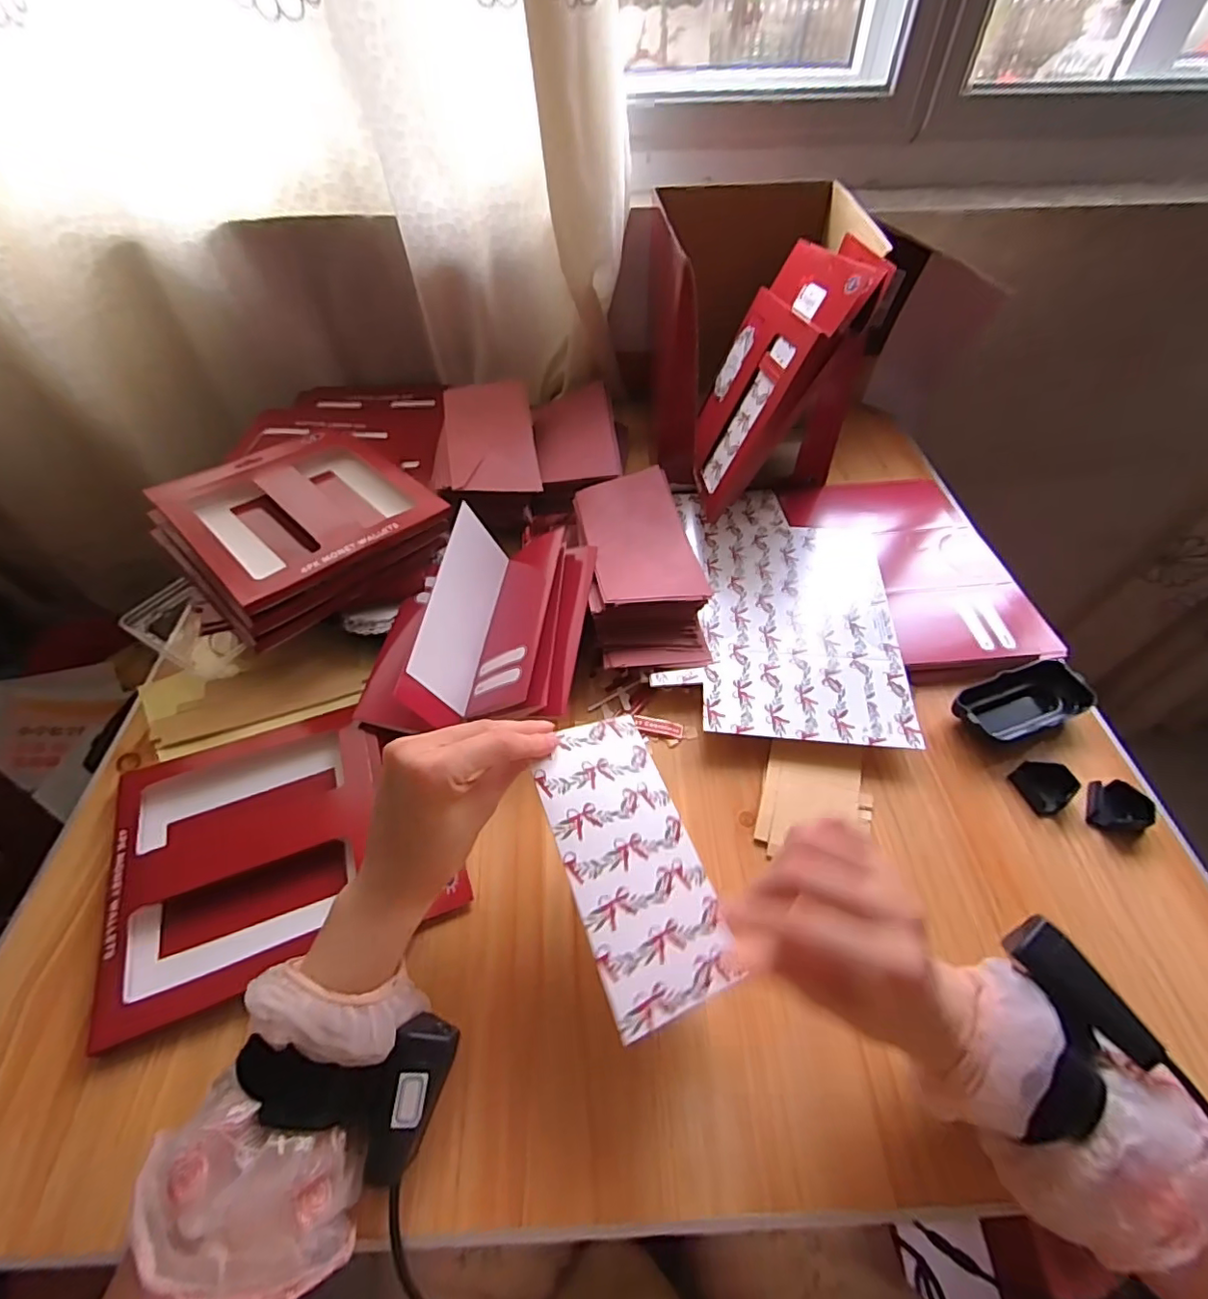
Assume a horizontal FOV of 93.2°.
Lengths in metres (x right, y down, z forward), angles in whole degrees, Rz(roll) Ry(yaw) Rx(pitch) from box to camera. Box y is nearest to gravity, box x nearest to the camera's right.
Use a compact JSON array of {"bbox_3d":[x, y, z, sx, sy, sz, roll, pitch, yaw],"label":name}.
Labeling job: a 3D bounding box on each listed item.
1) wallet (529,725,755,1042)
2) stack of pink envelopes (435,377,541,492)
[{"bbox_3d":[0.017,0.125,0.349,0.087,0.005,0.171,-9,62,-30],"label":"wallet"},{"bbox_3d":[-0.133,-0.240,0.638,0.107,0.024,0.185,-8,52,-6],"label":"stack of pink envelopes"}]

